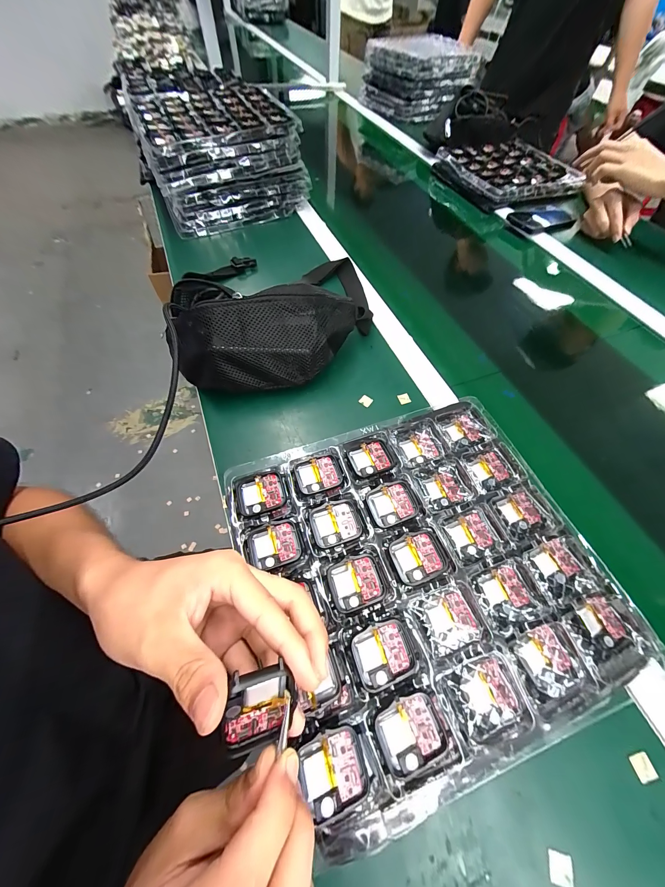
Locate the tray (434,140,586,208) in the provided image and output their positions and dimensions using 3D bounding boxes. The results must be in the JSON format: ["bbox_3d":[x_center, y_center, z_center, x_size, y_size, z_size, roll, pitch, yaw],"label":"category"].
[{"bbox_3d":[0.459,-0.710,0.780,0.289,0.050,0.261,-18,63,-11],"label":"tray"}]

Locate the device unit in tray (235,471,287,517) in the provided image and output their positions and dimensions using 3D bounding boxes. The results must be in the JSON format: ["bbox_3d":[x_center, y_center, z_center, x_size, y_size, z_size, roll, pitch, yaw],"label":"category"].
[{"bbox_3d":[-0.067,0.046,0.274,0.045,0.005,0.037,-12,62,-8],"label":"device unit in tray"}]

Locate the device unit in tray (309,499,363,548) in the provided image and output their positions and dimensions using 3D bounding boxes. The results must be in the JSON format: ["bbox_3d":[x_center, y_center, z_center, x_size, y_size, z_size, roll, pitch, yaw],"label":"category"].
[{"bbox_3d":[0.003,0.071,0.265,0.043,0.004,0.036,-14,62,-9],"label":"device unit in tray"}]

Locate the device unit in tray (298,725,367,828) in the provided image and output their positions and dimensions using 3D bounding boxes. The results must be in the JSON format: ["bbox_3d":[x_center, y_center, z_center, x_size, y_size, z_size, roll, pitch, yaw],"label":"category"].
[{"bbox_3d":[0.001,0.205,0.185,0.038,0.011,0.036,-11,62,-7],"label":"device unit in tray"}]

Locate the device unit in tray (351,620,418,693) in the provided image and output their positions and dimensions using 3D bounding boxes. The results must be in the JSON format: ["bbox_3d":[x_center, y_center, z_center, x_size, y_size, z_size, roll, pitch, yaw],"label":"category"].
[{"bbox_3d":[0.037,0.154,0.217,0.043,0.008,0.036,-17,63,-10],"label":"device unit in tray"}]

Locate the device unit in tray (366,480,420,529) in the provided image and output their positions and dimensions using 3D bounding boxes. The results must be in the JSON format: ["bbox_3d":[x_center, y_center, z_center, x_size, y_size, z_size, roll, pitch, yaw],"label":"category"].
[{"bbox_3d":[0.057,0.056,0.274,0.043,0.005,0.037,-16,63,-10],"label":"device unit in tray"}]

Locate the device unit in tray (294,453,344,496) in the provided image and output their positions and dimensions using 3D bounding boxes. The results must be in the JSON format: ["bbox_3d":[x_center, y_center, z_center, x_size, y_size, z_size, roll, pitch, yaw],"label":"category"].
[{"bbox_3d":[-0.013,0.030,0.288,0.044,0.004,0.035,-17,63,-10],"label":"device unit in tray"}]

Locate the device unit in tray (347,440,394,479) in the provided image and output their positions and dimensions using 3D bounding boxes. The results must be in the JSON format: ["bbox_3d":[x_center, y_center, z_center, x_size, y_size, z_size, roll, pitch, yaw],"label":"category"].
[{"bbox_3d":[0.040,0.015,0.296,0.042,0.004,0.035,-19,63,-11],"label":"device unit in tray"}]

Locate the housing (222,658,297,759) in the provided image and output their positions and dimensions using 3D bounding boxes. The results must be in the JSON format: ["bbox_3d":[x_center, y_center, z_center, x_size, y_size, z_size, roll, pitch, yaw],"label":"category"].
[{"bbox_3d":[-0.038,0.139,0.155,0.034,0.008,0.049,5,100,-27],"label":"housing"}]

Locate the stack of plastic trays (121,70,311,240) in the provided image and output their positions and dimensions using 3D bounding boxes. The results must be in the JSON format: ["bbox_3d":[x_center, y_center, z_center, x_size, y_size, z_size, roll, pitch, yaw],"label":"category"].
[{"bbox_3d":[-0.254,-0.648,0.655,0.293,0.146,0.356,-22,64,-13],"label":"stack of plastic trays"}]

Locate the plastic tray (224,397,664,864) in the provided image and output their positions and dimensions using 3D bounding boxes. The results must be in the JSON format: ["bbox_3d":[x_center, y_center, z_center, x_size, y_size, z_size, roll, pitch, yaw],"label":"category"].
[{"bbox_3d":[0.075,0.098,0.256,0.274,0.017,0.263,-18,63,-12],"label":"plastic tray"}]

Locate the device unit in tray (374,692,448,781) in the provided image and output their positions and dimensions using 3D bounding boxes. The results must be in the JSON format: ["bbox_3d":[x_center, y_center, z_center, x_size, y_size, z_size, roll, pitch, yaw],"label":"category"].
[{"bbox_3d":[0.052,0.192,0.196,0.043,0.009,0.036,-19,63,-11],"label":"device unit in tray"}]

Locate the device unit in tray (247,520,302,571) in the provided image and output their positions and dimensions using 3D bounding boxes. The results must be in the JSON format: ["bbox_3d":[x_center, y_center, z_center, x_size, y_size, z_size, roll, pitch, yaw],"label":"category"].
[{"bbox_3d":[-0.050,0.088,0.255,0.045,0.004,0.035,-15,62,-9],"label":"device unit in tray"}]

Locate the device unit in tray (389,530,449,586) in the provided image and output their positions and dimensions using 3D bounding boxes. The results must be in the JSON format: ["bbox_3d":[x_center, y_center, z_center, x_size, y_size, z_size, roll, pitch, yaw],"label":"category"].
[{"bbox_3d":[0.074,0.096,0.253,0.043,0.010,0.037,-17,63,-11],"label":"device unit in tray"}]

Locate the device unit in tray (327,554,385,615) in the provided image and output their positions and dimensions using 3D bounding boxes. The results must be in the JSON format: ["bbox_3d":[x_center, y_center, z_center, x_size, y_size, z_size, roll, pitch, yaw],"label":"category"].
[{"bbox_3d":[0.019,0.113,0.241,0.042,0.008,0.037,-15,62,-9],"label":"device unit in tray"}]

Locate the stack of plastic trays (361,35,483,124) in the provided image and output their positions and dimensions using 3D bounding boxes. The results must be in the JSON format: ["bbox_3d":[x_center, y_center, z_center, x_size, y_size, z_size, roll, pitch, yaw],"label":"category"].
[{"bbox_3d":[0.301,-1.266,1.024,0.366,0.142,0.279,-36,68,-19],"label":"stack of plastic trays"}]

